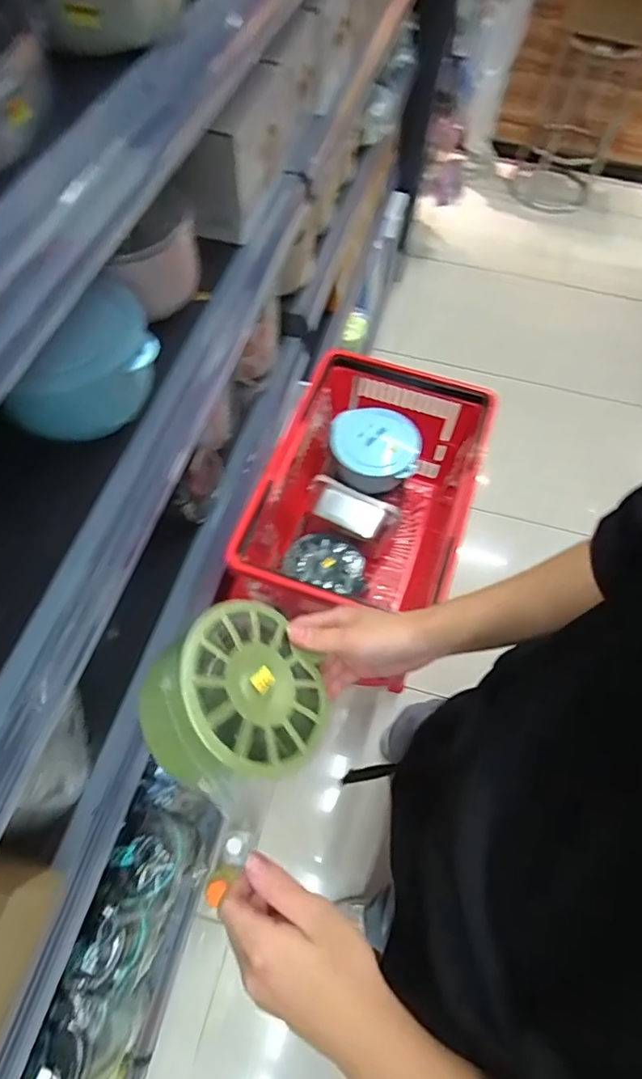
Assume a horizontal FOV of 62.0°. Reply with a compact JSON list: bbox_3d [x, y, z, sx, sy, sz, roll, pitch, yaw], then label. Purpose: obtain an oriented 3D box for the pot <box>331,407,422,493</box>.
[{"bbox_3d":[0.094,-0.165,0.998,0.167,0.105,0.145,19,62,8],"label":"pot"}]

